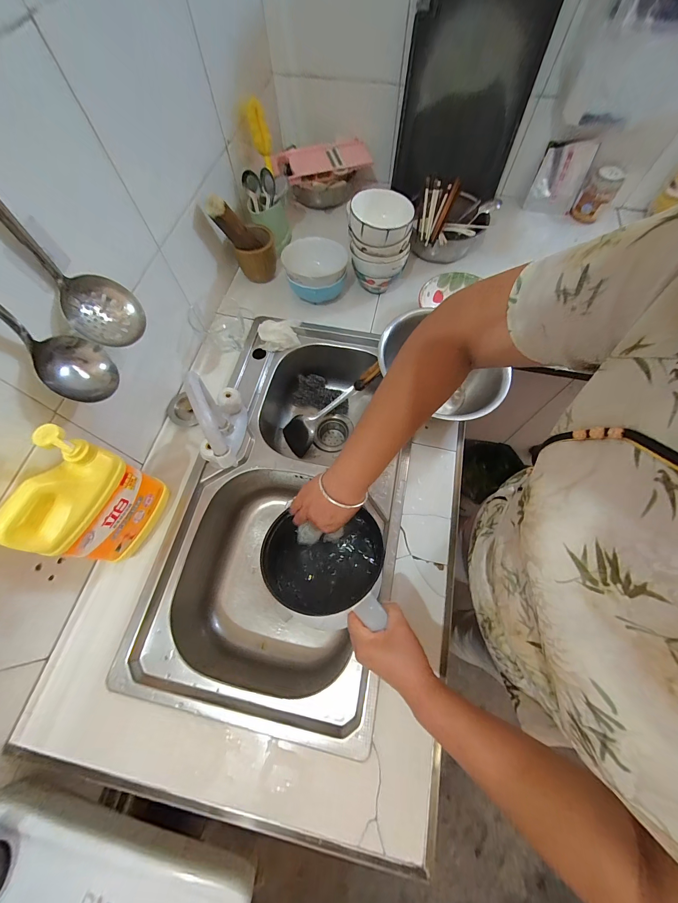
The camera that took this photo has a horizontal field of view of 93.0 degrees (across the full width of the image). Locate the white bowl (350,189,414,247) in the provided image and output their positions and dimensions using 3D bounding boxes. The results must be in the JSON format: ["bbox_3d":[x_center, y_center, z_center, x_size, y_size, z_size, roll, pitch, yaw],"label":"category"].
[{"bbox_3d":[0.084,-0.462,0.642,0.114,0.056,0.108,0,68,0],"label":"white bowl"}]

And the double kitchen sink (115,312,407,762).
[{"bbox_3d":[-0.079,0.085,0.685,0.397,0.194,0.743,11,68,5],"label":"double kitchen sink"}]

